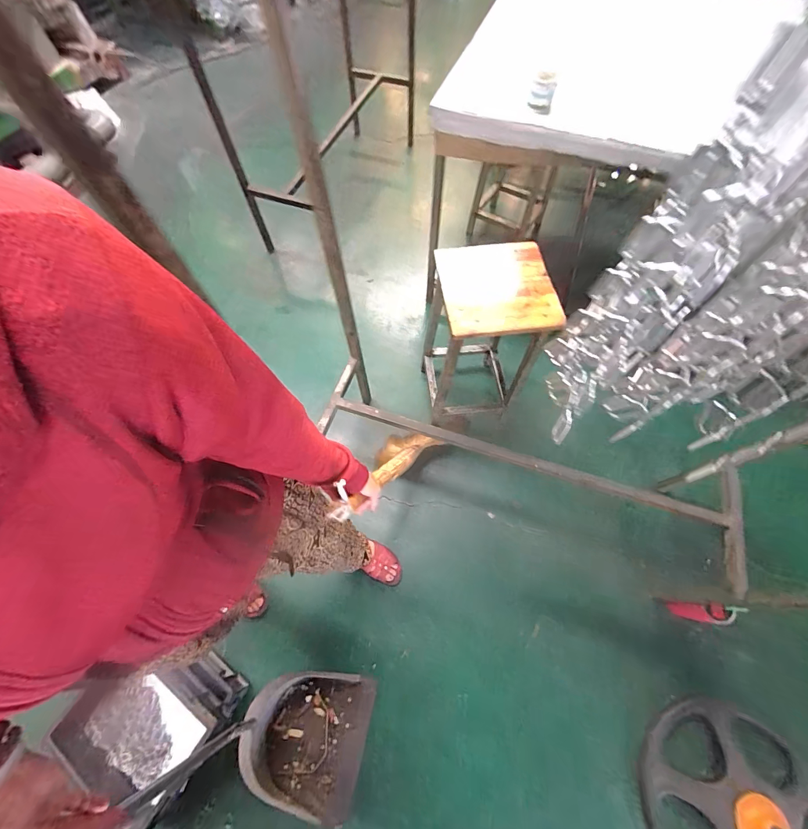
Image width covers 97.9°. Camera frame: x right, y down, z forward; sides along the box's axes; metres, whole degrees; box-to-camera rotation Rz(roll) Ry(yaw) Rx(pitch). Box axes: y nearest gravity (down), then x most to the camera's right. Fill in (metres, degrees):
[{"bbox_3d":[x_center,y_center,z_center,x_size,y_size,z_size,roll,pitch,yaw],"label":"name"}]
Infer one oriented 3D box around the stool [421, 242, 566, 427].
[{"bbox_3d":[0.244,-0.227,1.209,0.306,0.577,0.349,-2,63,-4],"label":"stool"}]

